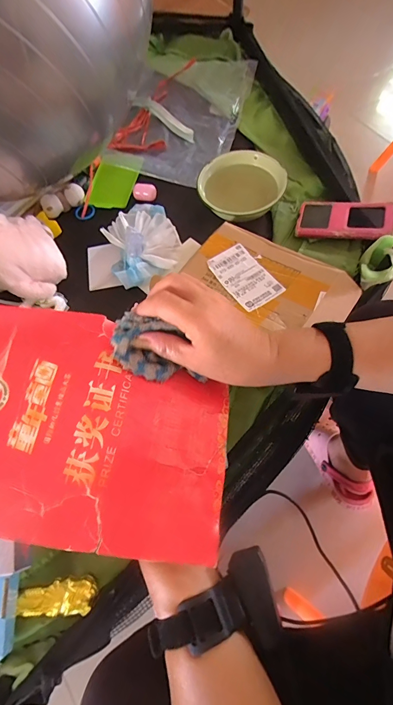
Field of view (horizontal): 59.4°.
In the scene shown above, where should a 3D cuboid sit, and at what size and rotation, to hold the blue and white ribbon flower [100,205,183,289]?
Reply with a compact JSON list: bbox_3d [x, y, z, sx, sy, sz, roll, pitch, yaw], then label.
[{"bbox_3d":[-0.107,-0.220,0.660,0.135,0.039,0.189,-19,68,-5],"label":"blue and white ribbon flower"}]

